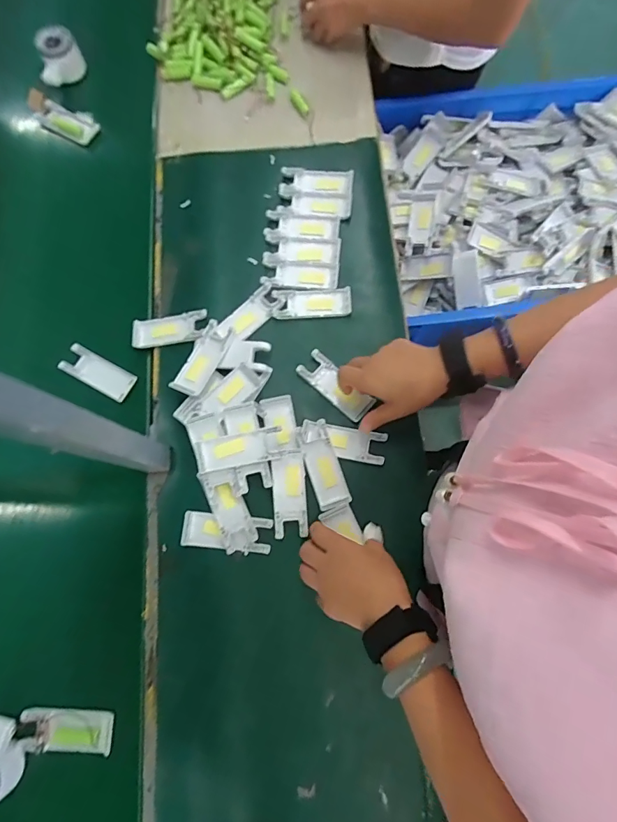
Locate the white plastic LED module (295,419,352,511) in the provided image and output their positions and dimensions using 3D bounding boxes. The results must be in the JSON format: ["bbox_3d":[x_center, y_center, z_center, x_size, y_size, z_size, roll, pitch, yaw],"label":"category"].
[{"bbox_3d":[0.018,0.066,0.523,0.038,0.014,0.104,-19,77,-4],"label":"white plastic LED module"}]

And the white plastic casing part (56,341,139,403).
[{"bbox_3d":[-0.290,-0.054,0.589,0.106,0.008,0.044,28,79,7],"label":"white plastic casing part"}]

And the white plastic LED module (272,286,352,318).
[{"bbox_3d":[0.006,-0.149,0.586,0.105,0.004,0.043,-1,77,1],"label":"white plastic LED module"}]

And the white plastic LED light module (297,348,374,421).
[{"bbox_3d":[0.034,-0.032,0.554,0.039,0.010,0.103,-44,77,-9],"label":"white plastic LED light module"}]

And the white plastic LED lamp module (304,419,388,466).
[{"bbox_3d":[0.044,0.038,0.533,0.104,0.010,0.039,11,77,3],"label":"white plastic LED lamp module"}]

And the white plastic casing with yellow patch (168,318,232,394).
[{"bbox_3d":[-0.134,-0.068,0.547,0.040,0.009,0.103,25,70,8],"label":"white plastic casing with yellow patch"}]

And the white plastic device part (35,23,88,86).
[{"bbox_3d":[-0.415,-0.587,0.706,0.075,0.047,0.064,-25,78,-5],"label":"white plastic device part"}]

